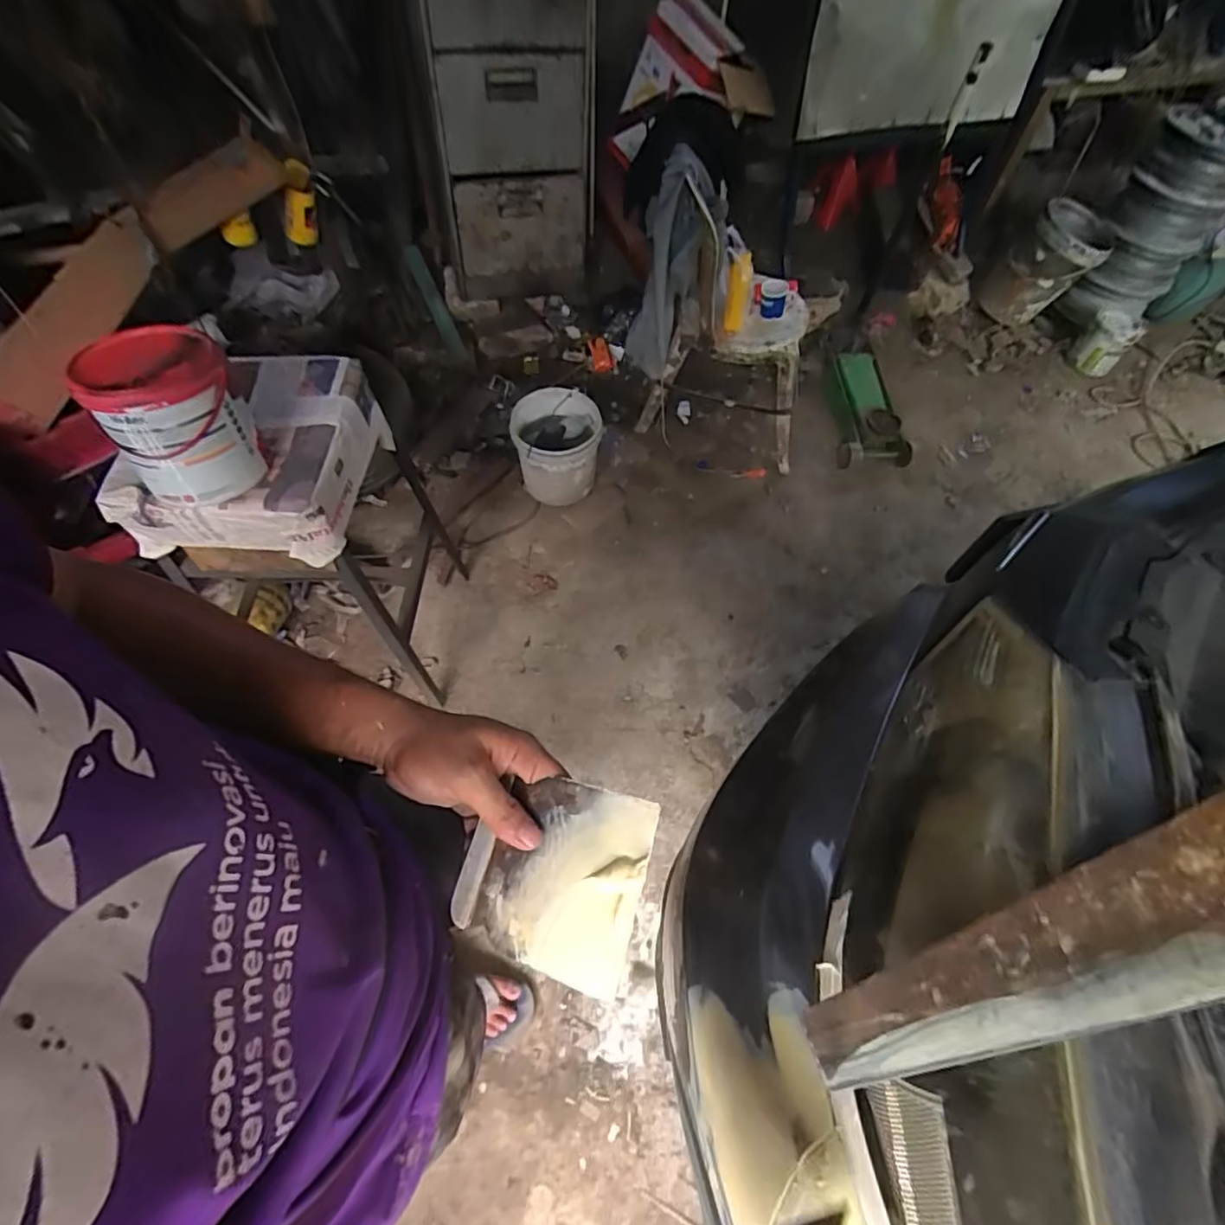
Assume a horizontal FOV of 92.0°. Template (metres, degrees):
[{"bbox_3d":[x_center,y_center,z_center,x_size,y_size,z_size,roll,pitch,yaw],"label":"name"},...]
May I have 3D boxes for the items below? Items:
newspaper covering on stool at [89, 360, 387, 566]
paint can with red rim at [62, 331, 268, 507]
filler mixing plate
[{"bbox_3d":[-0.616,-0.283,1.066,0.334,0.155,0.377,0,59,-2],"label":"newspaper covering on stool"},{"bbox_3d":[-0.639,-0.297,0.869,0.178,0.189,0.191,-28,63,-18],"label":"paint can with red rim"},{"bbox_3d":[-0.040,0.169,0.387,0.118,0.007,0.115,11,72,16],"label":"filler mixing plate"}]

